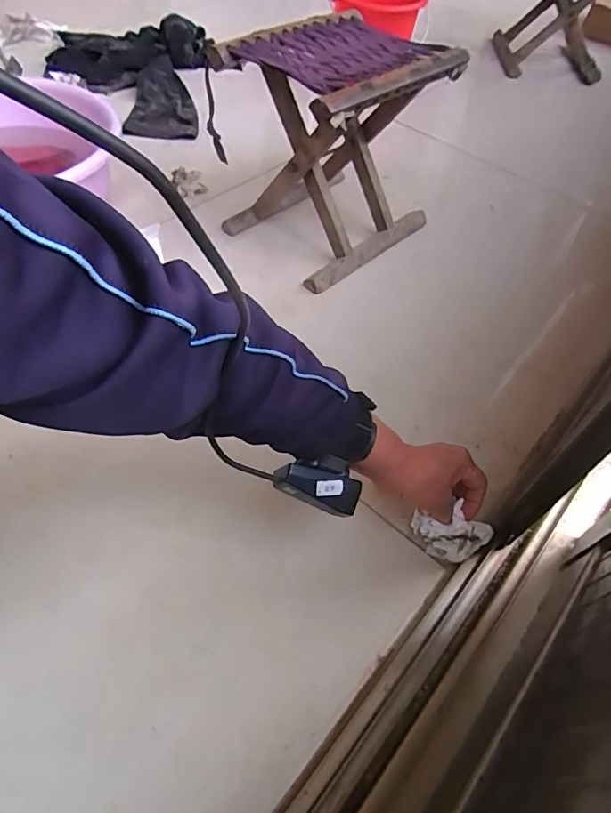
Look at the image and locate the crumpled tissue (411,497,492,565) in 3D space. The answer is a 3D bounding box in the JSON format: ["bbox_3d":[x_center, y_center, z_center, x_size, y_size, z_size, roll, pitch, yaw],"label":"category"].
[{"bbox_3d":[0.150,0.133,0.502,0.080,0.046,0.045,9,53,2],"label":"crumpled tissue"}]

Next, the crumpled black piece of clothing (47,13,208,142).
[{"bbox_3d":[-0.399,-0.737,1.088,0.367,0.064,0.453,0,54,-5],"label":"crumpled black piece of clothing"}]

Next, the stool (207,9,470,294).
[{"bbox_3d":[0.038,-0.378,0.740,0.272,0.270,0.224,-36,64,-27],"label":"stool"}]

